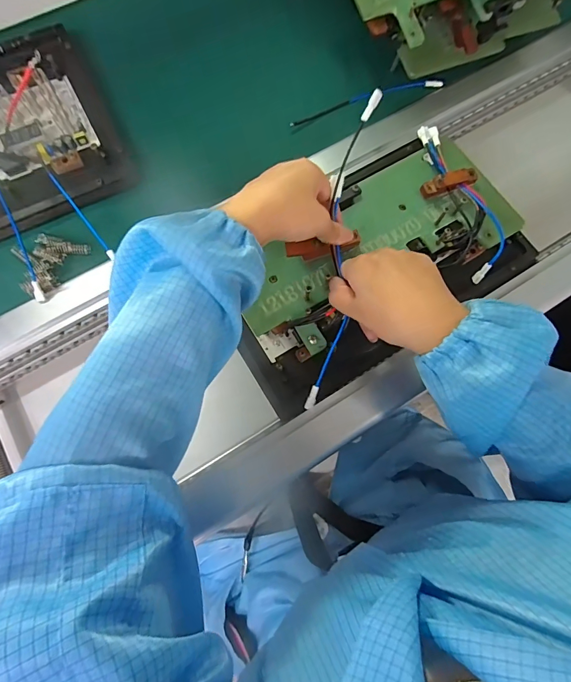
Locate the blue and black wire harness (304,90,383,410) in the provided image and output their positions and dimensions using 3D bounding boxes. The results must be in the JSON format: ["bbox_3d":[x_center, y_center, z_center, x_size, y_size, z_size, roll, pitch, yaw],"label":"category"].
[{"bbox_3d":[0.048,-0.068,0.347,0.027,0.031,0.284,8,103,3],"label":"blue and black wire harness"}]

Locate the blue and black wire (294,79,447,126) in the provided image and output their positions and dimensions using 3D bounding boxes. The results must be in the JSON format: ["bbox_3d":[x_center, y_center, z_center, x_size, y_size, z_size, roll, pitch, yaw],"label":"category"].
[{"bbox_3d":[0.102,-0.300,0.462,0.203,0.019,0.017,-19,75,-5],"label":"blue and black wire"}]

